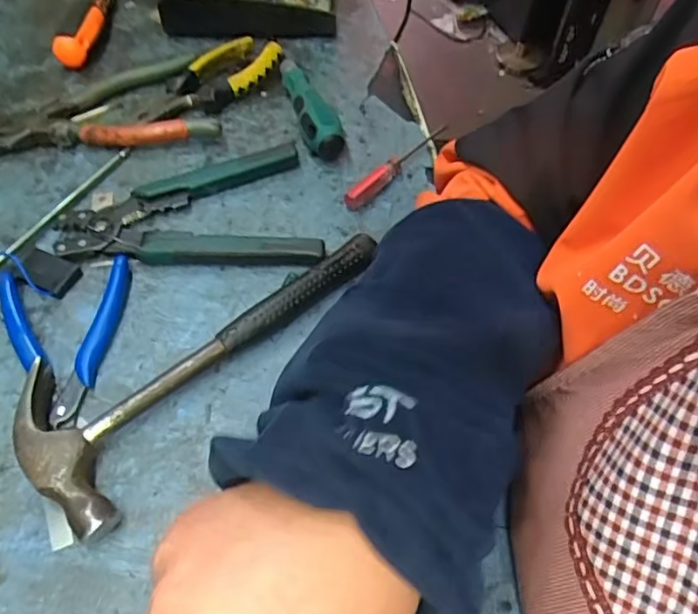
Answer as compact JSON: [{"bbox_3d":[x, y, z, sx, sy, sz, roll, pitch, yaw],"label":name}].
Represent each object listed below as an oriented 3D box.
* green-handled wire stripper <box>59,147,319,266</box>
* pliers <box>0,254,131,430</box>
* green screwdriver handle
[{"bbox_3d":[-0.113,-0.059,0.419,0.172,0.016,0.105,-13,59,-10],"label":"green-handled wire stripper"},{"bbox_3d":[-0.175,0.019,0.370,0.080,0.014,0.112,-14,60,-10],"label":"pliers"},{"bbox_3d":[-0.033,-0.172,0.488,0.030,0.033,0.126,-11,59,-9],"label":"green screwdriver handle"}]

